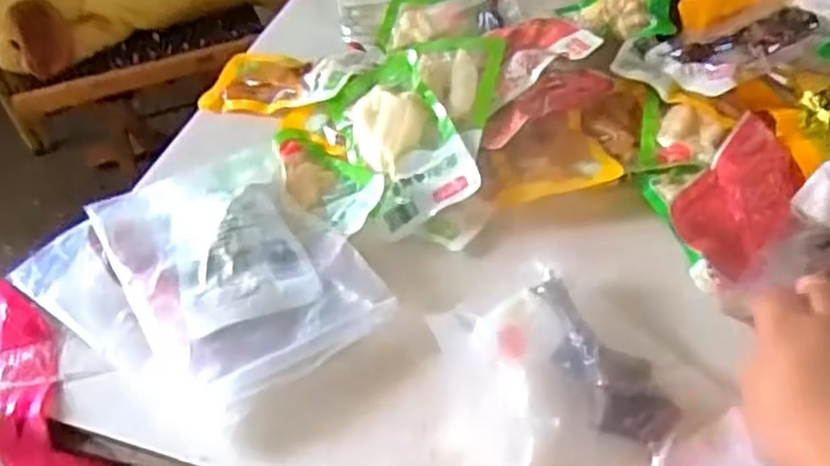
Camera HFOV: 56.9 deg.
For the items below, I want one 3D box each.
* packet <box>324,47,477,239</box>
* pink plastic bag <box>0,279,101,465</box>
[{"bbox_3d":[-0.011,-0.066,0.555,0.077,0.025,0.139,-30,60,4],"label":"packet"},{"bbox_3d":[-0.236,0.094,0.477,0.070,0.042,0.172,-20,65,-14],"label":"pink plastic bag"}]

